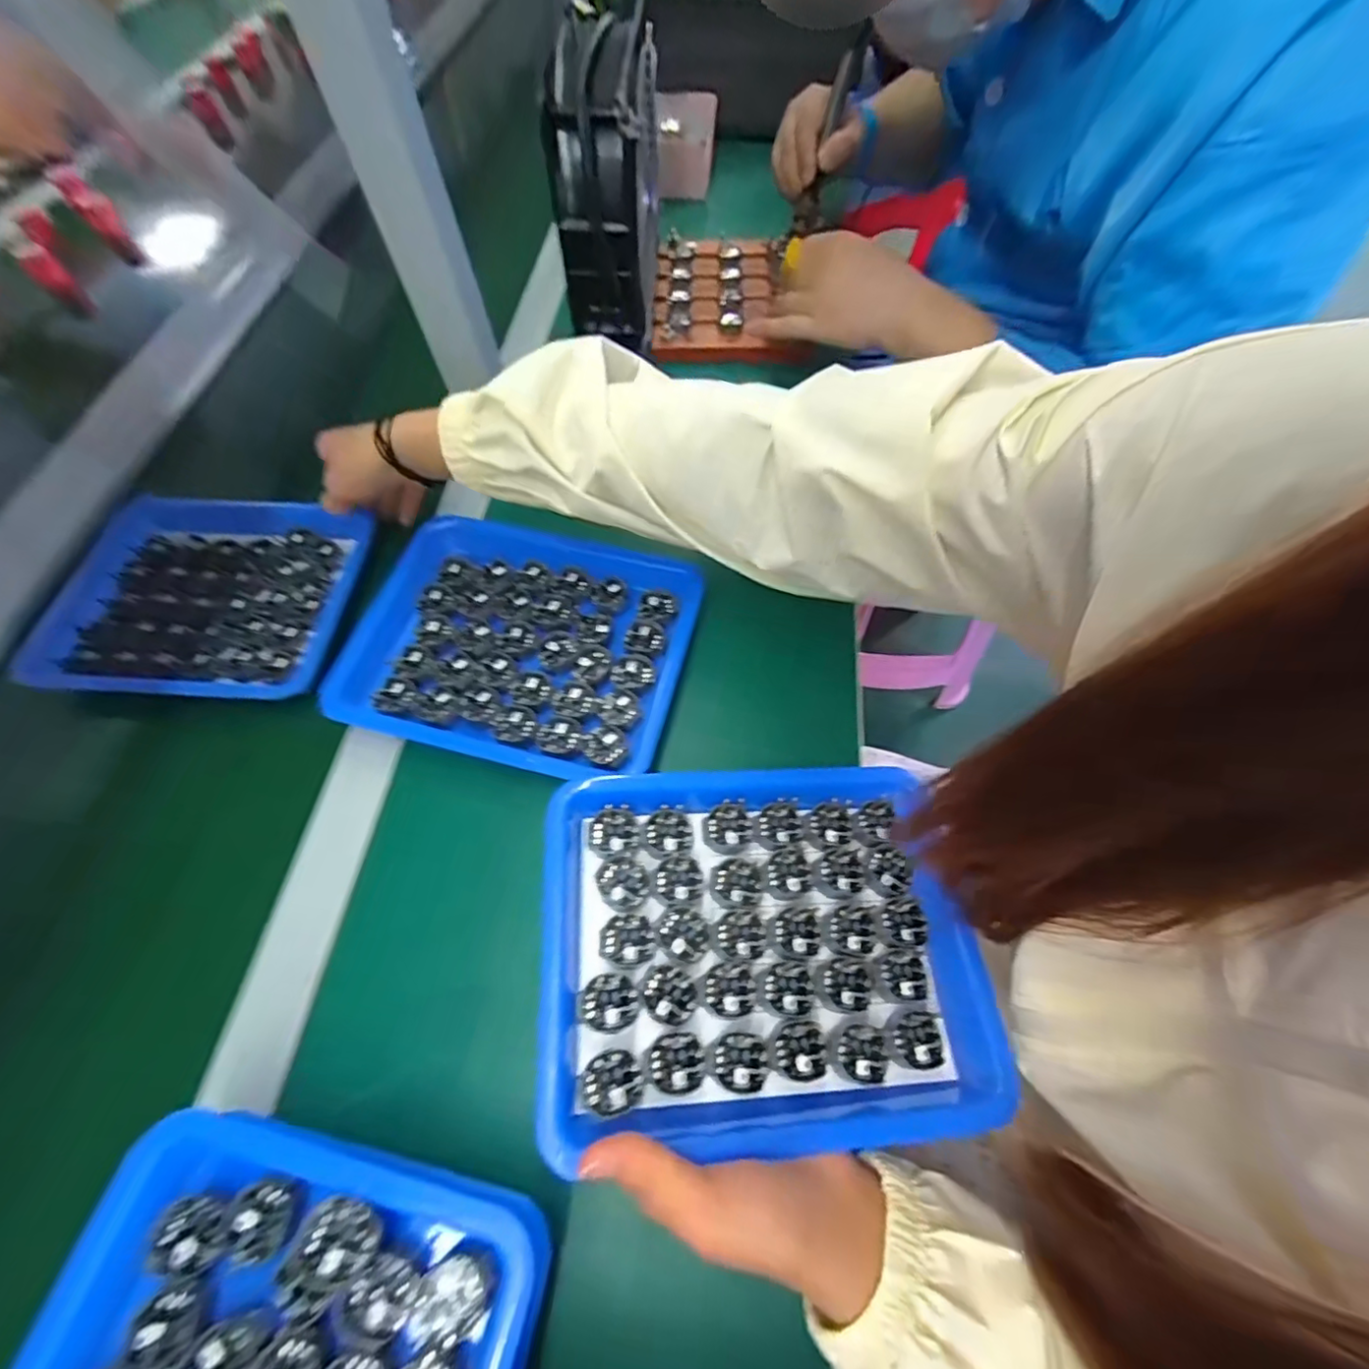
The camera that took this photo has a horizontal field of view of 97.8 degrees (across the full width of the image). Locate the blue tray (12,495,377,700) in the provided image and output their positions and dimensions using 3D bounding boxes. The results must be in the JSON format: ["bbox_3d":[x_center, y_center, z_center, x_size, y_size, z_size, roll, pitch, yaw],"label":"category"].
[{"bbox_3d":[-0.365,-0.068,0.454,0.222,0.023,0.175,5,60,6],"label":"blue tray"}]

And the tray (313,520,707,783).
[{"bbox_3d":[-0.114,-0.030,0.409,0.222,0.027,0.172,11,62,11],"label":"tray"}]

